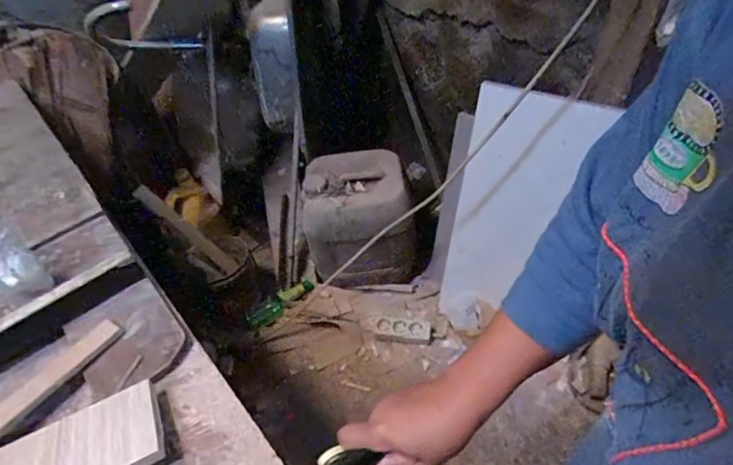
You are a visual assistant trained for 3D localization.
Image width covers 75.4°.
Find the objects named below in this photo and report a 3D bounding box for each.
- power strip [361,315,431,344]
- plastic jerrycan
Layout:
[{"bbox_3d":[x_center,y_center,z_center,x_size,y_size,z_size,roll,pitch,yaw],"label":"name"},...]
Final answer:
[{"bbox_3d":[0.080,0.270,1.337,0.203,0.036,0.069,6,49,13],"label":"power strip"},{"bbox_3d":[-0.015,-0.030,1.369,0.305,0.326,0.257,-5,48,4],"label":"plastic jerrycan"}]

